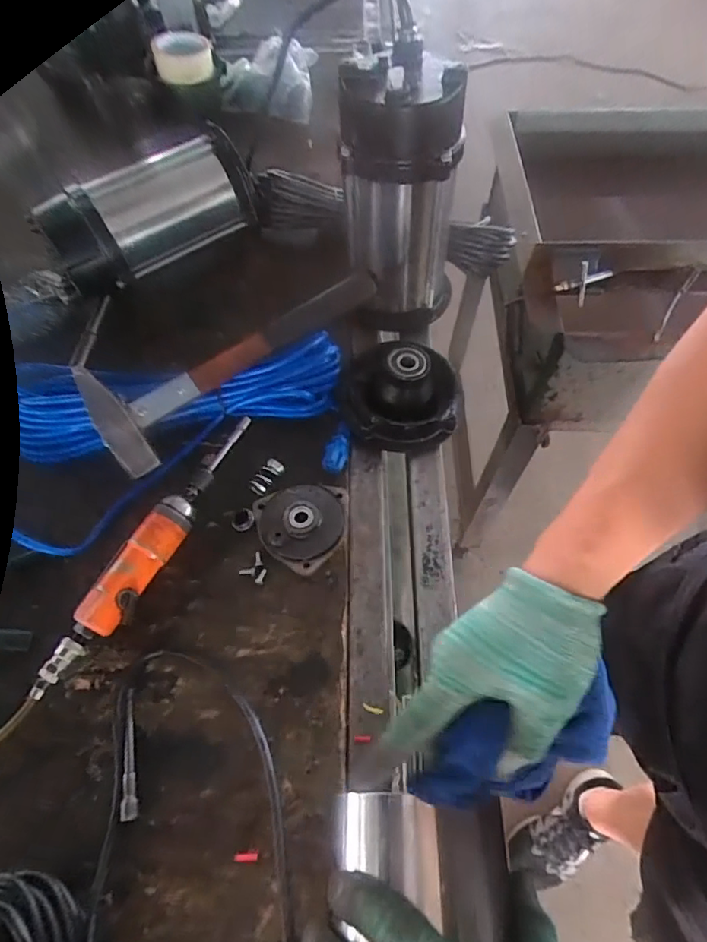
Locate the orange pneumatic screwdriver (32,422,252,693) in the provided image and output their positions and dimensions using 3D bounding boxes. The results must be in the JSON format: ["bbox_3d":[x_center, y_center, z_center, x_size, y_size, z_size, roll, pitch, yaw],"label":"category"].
[{"bbox_3d":[-0.189,0.068,0.508,0.046,0.041,0.315,22,63,14],"label":"orange pneumatic screwdriver"}]

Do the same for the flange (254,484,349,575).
[{"bbox_3d":[-0.053,0.055,0.521,0.092,0.020,0.092,-1,60,1],"label":"flange"}]

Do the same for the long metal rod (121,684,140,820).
[{"bbox_3d":[-0.185,0.231,0.430,0.012,0.014,0.096,-13,62,-7],"label":"long metal rod"}]

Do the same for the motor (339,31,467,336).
[{"bbox_3d":[0.055,-0.289,0.573,0.129,0.261,0.116,0,60,2],"label":"motor"}]

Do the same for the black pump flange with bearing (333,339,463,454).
[{"bbox_3d":[0.049,-0.092,0.568,0.139,0.065,0.121,4,60,4],"label":"black pump flange with bearing"}]

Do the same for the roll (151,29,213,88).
[{"bbox_3d":[-0.280,-0.690,0.868,0.091,0.043,0.103,-5,61,-3],"label":"roll"}]

